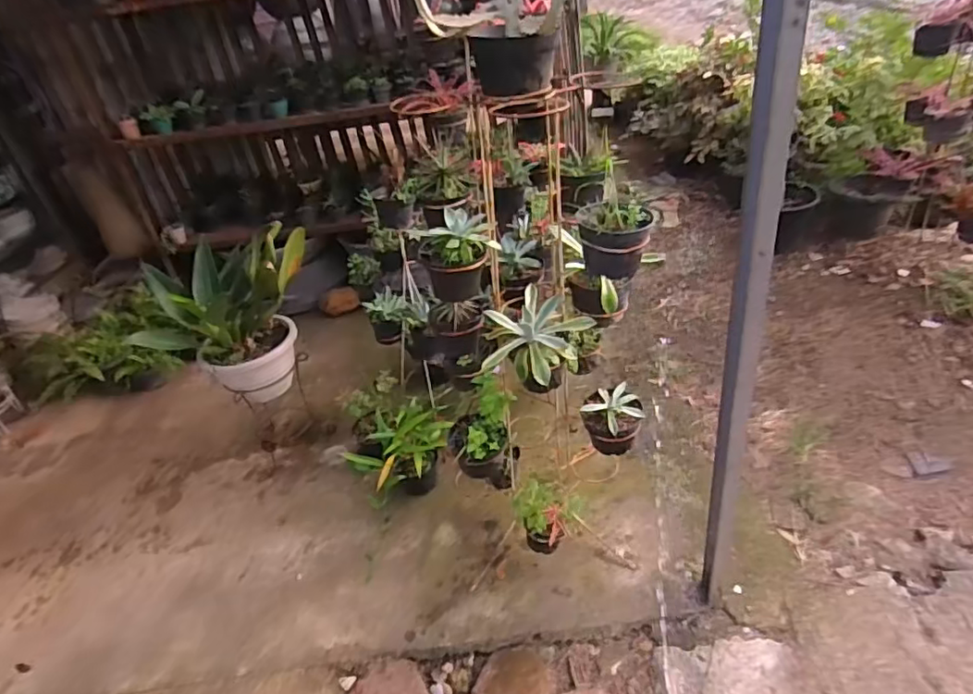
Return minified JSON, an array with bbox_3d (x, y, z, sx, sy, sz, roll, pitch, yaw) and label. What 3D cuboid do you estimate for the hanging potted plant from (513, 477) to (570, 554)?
[{"bbox_3d":[0.147,0.466,1.581,0.104,0.163,0.140,-23,37,-20],"label":"hanging potted plant"}]

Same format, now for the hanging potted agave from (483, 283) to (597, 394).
[{"bbox_3d":[0.103,-0.003,1.253,0.193,0.147,0.212,22,45,37],"label":"hanging potted agave"}]

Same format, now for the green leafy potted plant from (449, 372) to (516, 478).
[{"bbox_3d":[-0.005,0.229,1.430,0.167,0.276,0.161,-10,34,-2],"label":"green leafy potted plant"}]

